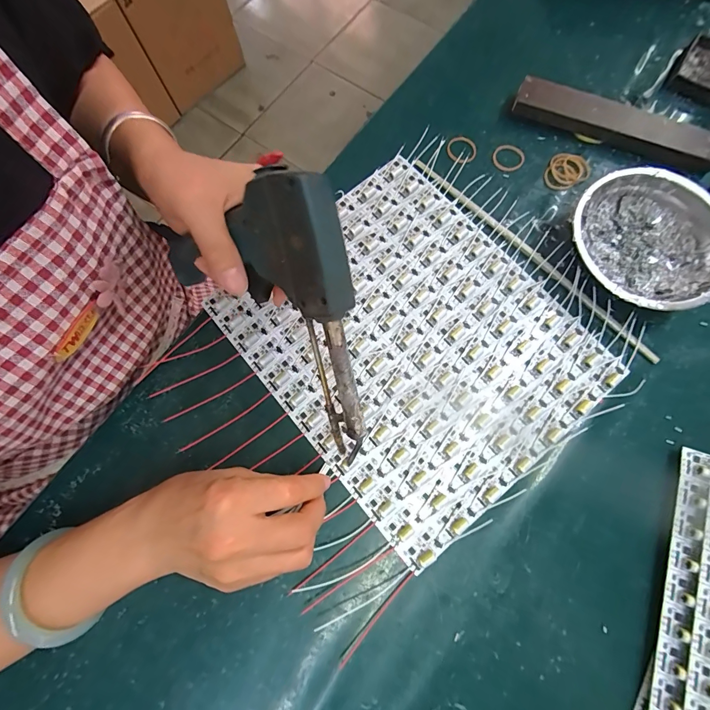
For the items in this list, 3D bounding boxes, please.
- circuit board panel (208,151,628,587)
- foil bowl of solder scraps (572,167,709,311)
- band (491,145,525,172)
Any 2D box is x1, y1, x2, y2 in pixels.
[{"bbox_3d":[0.046,-0.012,0.310,0.241,0.010,0.280,-41,79,-8],"label":"circuit board panel"},{"bbox_3d":[0.244,-0.092,0.306,0.117,0.041,0.123,0,76,2],"label":"foil bowl of solder scraps"},{"bbox_3d":[0.154,-0.198,0.357,0.031,0.004,0.031,0,76,2],"label":"band"}]

